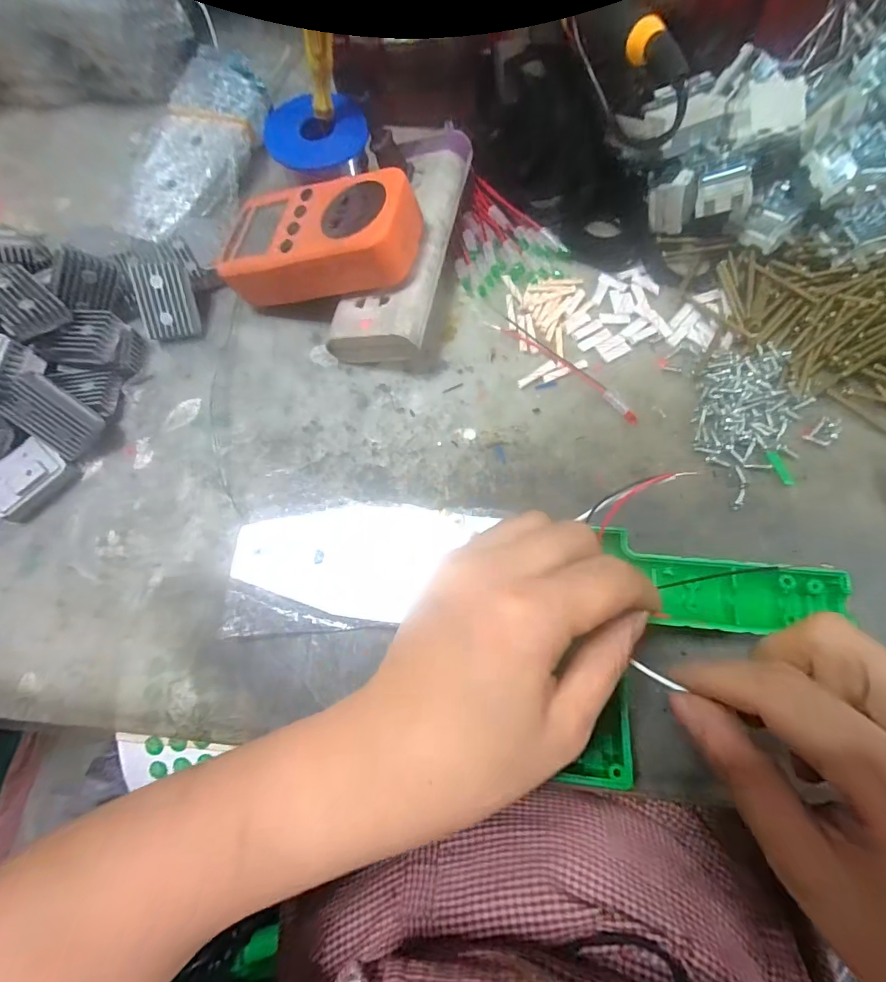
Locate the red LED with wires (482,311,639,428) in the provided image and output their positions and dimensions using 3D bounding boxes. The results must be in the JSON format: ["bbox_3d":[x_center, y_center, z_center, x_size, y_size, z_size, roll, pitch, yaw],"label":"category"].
[{"bbox_3d":[0.078,-0.082,0.295,0.116,0.005,0.014,40,78,13],"label":"red LED with wires"}]

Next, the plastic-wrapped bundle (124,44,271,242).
[{"bbox_3d":[-0.177,-0.252,0.338,0.072,0.035,0.153,12,73,6],"label":"plastic-wrapped bundle"}]

